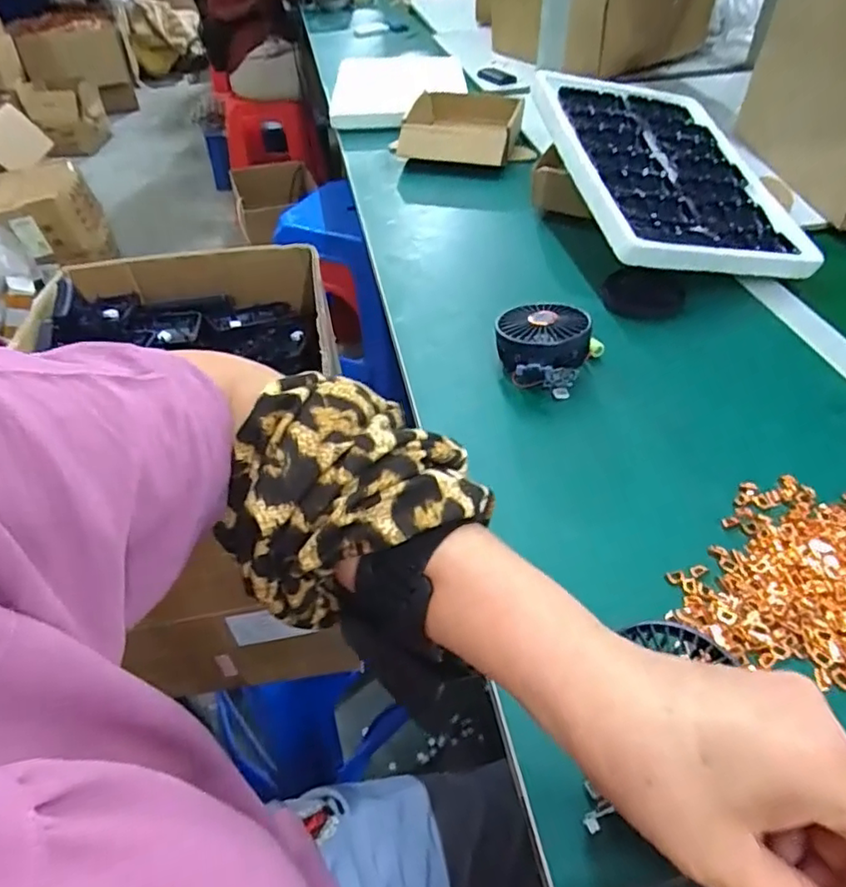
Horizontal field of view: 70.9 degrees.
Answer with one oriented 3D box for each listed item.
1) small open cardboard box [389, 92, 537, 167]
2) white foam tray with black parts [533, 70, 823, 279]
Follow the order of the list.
[{"bbox_3d":[0.068,-0.513,0.970,0.227,0.060,0.164,7,47,9],"label":"small open cardboard box"},{"bbox_3d":[0.285,-0.325,0.710,0.255,0.034,0.345,-3,57,-17],"label":"white foam tray with black parts"}]

